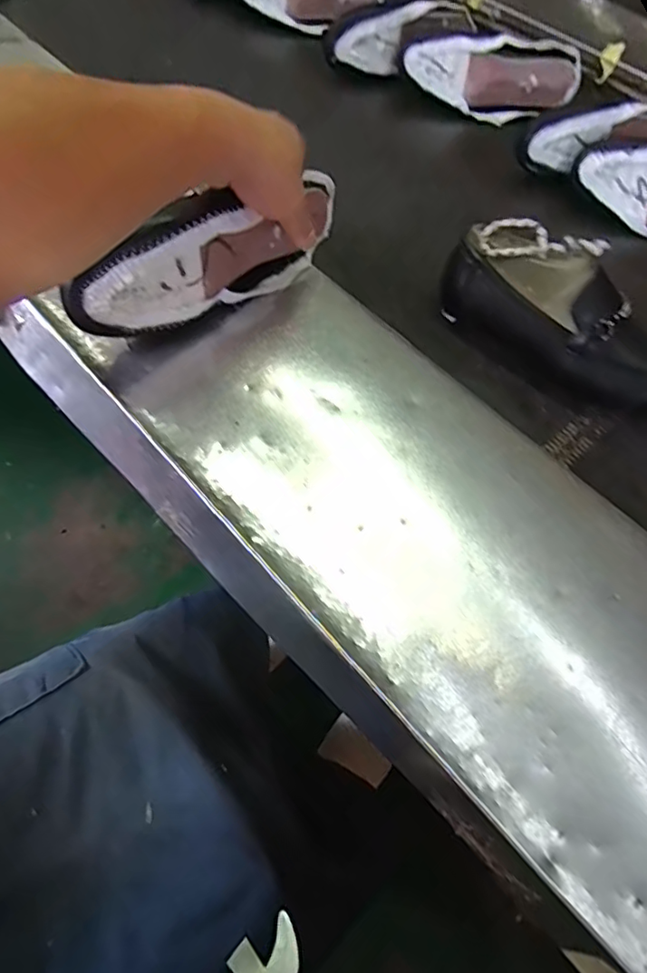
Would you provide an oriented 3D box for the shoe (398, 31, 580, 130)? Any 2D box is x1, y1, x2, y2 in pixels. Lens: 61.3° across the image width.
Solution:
[{"bbox_3d":[0.228,-0.564,0.747,0.240,0.069,0.069,10,62,2],"label":"shoe"}]

